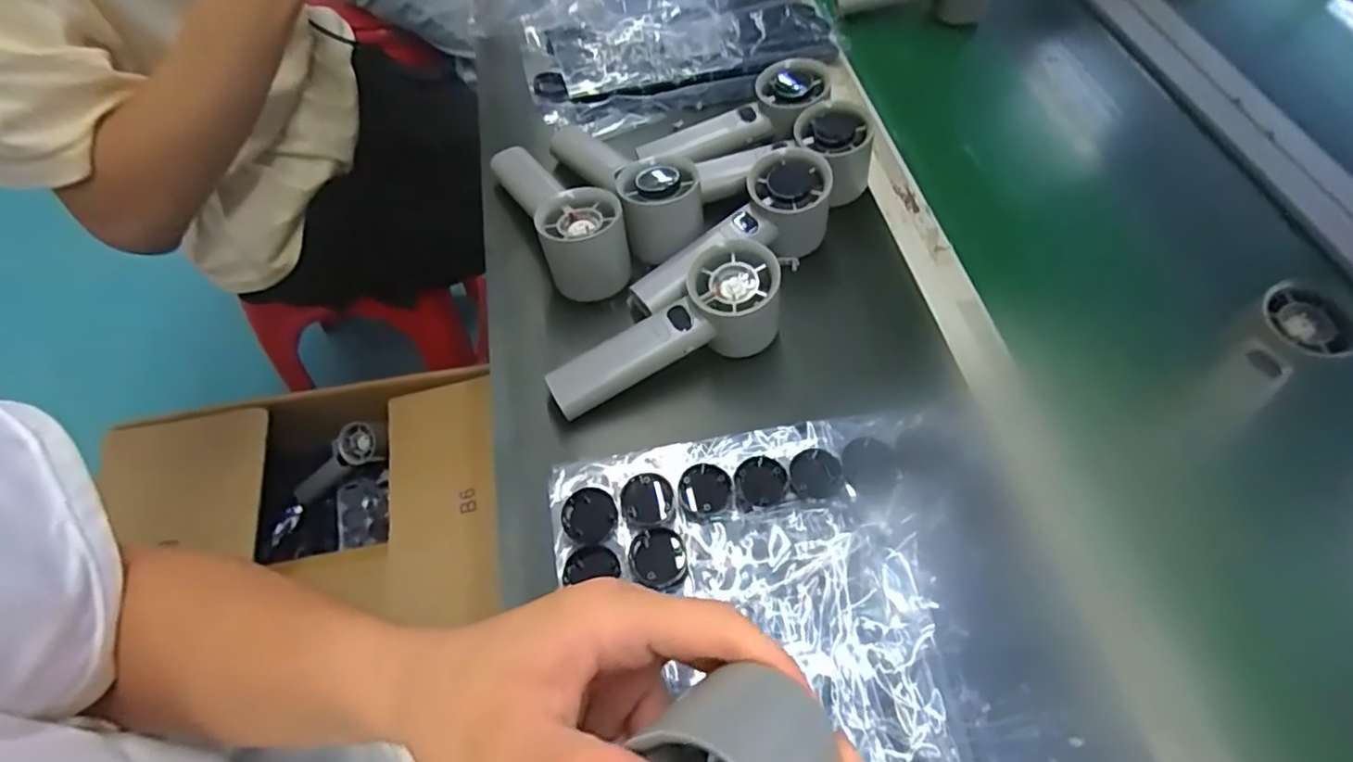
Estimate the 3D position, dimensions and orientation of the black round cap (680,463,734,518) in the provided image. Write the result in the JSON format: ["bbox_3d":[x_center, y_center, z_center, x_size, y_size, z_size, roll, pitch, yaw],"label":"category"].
[{"bbox_3d":[0.016,0.060,0.355,0.029,0.008,0.029,-16,53,1],"label":"black round cap"}]

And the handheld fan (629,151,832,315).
[{"bbox_3d":[0.038,-0.099,0.448,0.157,0.055,0.062,-32,66,-7],"label":"handheld fan"}]

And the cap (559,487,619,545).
[{"bbox_3d":[-0.048,0.075,0.355,0.029,0.011,0.031,2,57,-3],"label":"cap"}]

